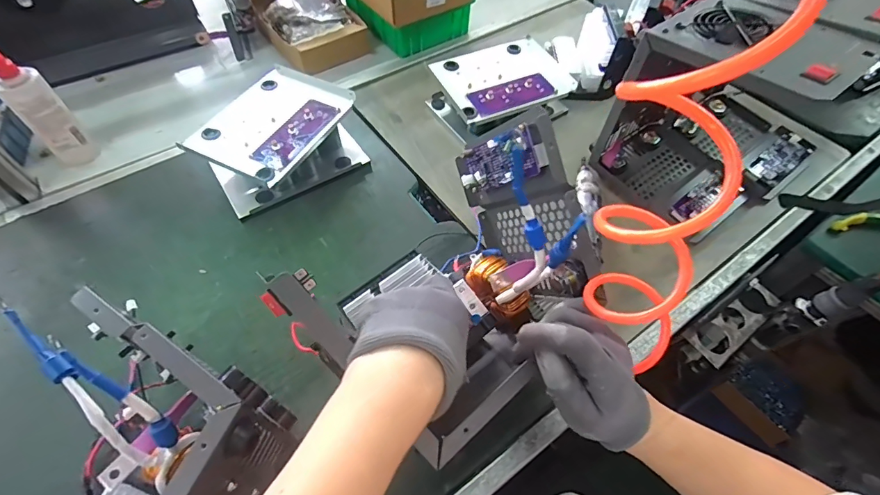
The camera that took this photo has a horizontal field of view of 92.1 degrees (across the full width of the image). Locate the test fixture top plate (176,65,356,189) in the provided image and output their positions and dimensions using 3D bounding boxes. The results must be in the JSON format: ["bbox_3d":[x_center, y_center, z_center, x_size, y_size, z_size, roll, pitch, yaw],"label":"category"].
[{"bbox_3d":[-0.231,-0.176,0.582,0.150,0.020,0.202,25,59,14],"label":"test fixture top plate"}]

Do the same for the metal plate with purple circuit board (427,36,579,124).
[{"bbox_3d":[0.099,-0.270,0.668,0.198,0.011,0.149,-22,59,-15],"label":"metal plate with purple circuit board"}]

